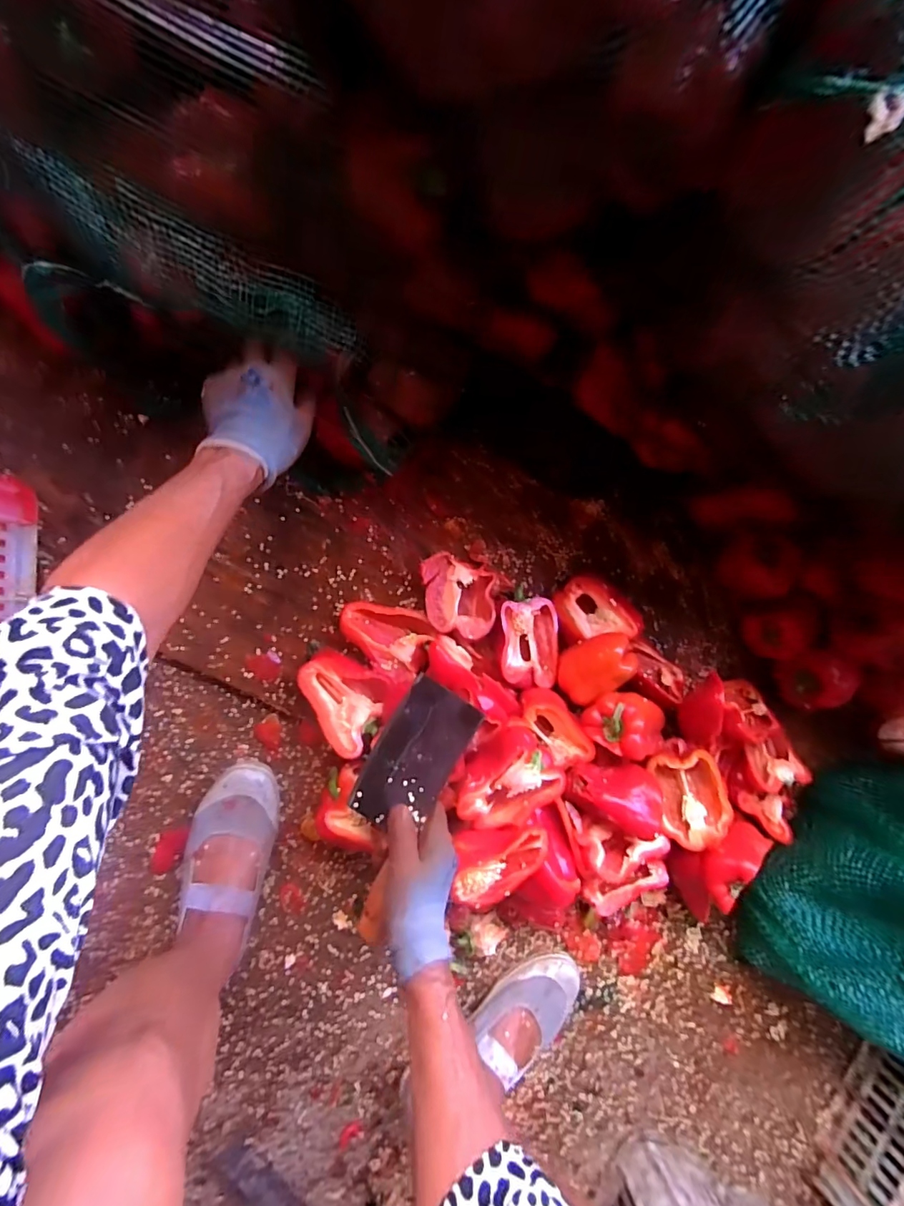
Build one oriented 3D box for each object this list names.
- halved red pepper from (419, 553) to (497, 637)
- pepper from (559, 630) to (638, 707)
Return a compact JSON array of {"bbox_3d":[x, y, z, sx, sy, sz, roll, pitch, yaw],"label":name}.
[{"bbox_3d":[0.006,-0.010,0.571,0.082,0.058,0.090,3,89,-7],"label":"halved red pepper"},{"bbox_3d":[0.168,0.075,0.562,0.090,0.044,0.065,-37,94,-6],"label":"pepper"}]

